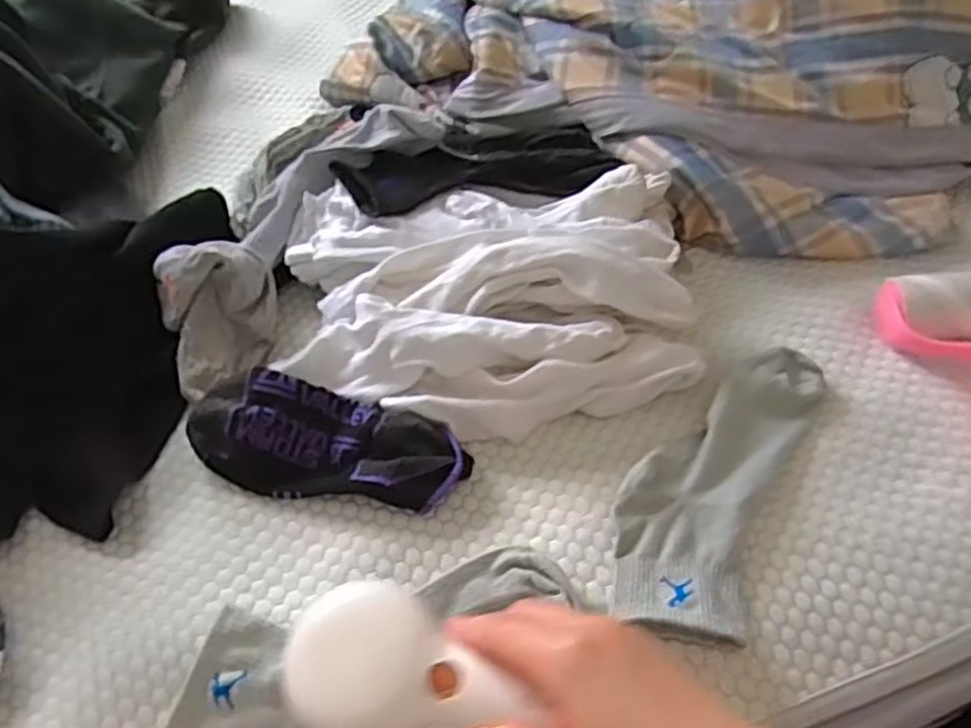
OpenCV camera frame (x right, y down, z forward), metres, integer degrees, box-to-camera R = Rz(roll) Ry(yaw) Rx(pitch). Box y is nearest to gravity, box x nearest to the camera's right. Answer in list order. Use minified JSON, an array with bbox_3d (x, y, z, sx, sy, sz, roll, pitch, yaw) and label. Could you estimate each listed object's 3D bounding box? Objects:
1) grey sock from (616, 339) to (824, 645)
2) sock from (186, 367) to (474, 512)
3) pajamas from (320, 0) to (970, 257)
[{"bbox_3d":[0.142,0.067,0.488,0.087,0.022,0.217,22,57,17],"label":"grey sock"},{"bbox_3d":[-0.101,0.049,0.505,0.179,0.030,0.071,7,54,8],"label":"sock"},{"bbox_3d":[0.217,-0.286,0.691,0.683,0.121,0.367,24,58,19],"label":"pajamas"}]

